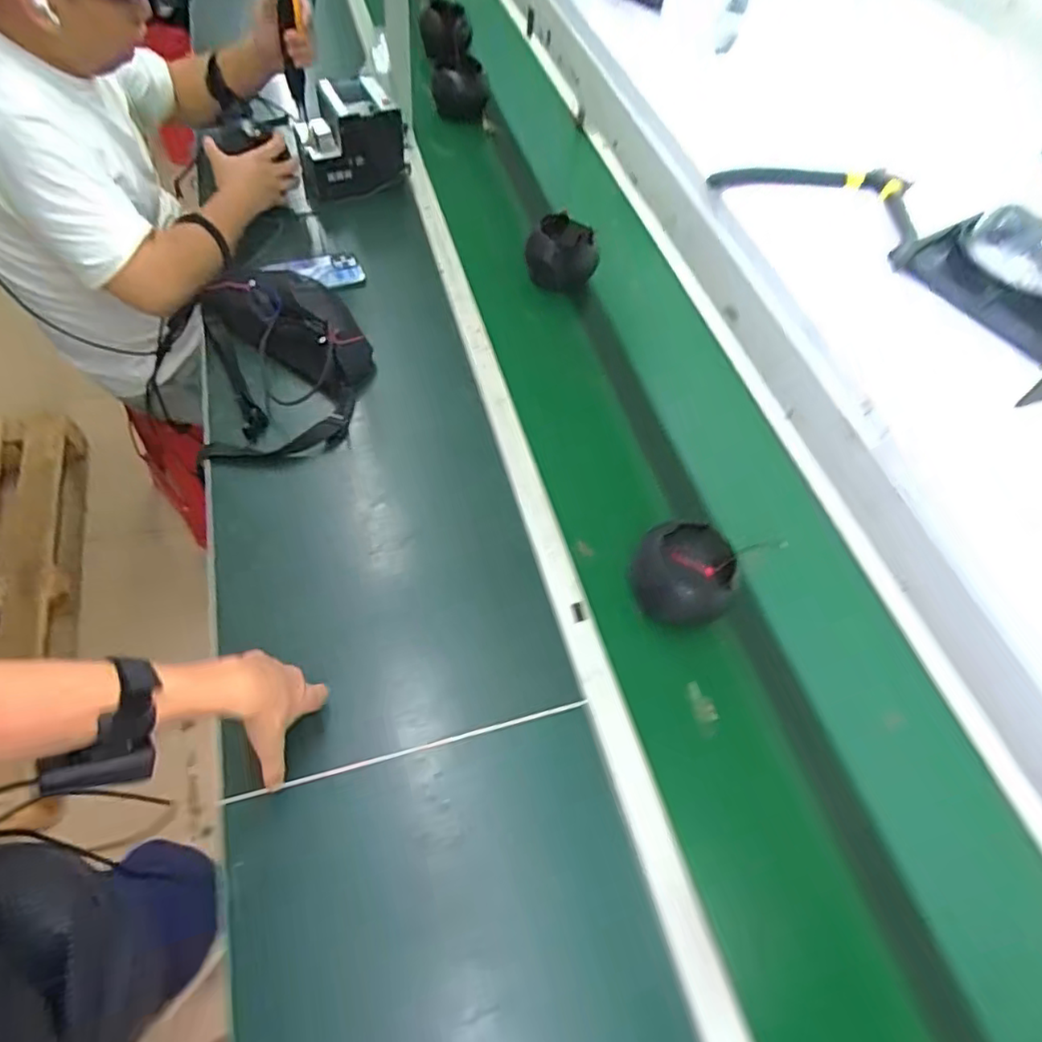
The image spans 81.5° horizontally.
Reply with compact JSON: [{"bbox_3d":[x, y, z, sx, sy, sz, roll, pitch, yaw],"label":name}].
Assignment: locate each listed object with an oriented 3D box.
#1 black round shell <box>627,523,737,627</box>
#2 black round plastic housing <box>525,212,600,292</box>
[{"bbox_3d":[0.199,0.059,0.763,0.117,0.098,0.122,3,58,-5],"label":"black round shell"},{"bbox_3d":[0.080,-0.477,1.089,0.116,0.100,0.084,27,59,8],"label":"black round plastic housing"}]

